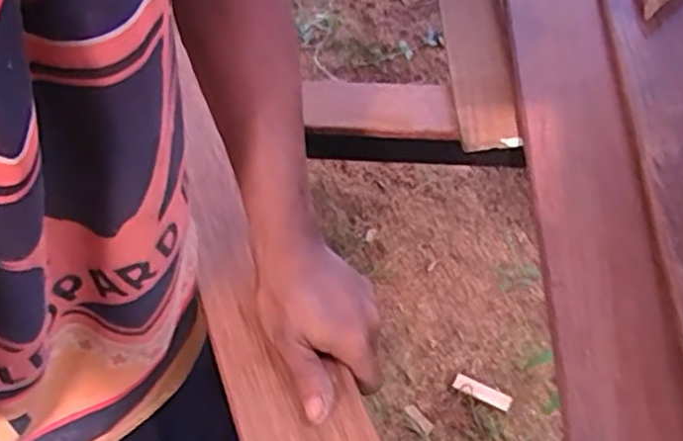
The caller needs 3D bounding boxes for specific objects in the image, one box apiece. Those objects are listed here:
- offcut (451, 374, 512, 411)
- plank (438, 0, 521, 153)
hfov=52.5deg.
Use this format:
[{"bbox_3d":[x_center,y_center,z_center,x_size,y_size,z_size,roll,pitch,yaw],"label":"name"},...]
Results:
[{"bbox_3d":[0.262,0.321,1.295,0.111,0.008,0.031,26,60,23],"label":"offcut"},{"bbox_3d":[0.136,-0.296,0.797,0.063,0.028,0.566,-4,53,3],"label":"plank"}]

